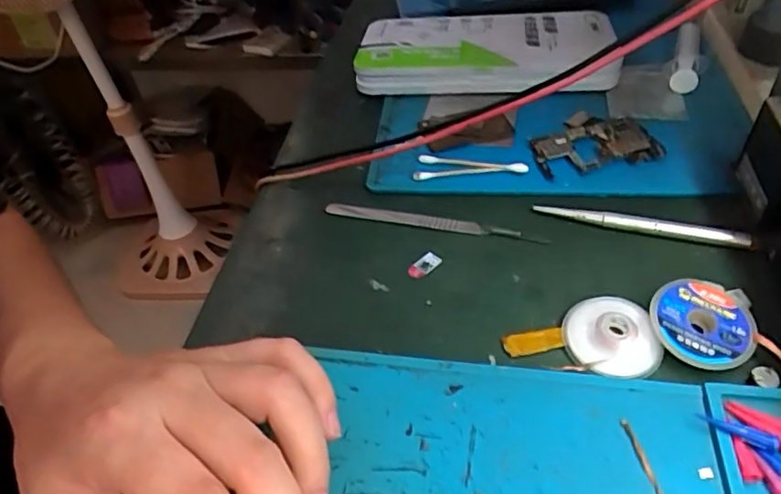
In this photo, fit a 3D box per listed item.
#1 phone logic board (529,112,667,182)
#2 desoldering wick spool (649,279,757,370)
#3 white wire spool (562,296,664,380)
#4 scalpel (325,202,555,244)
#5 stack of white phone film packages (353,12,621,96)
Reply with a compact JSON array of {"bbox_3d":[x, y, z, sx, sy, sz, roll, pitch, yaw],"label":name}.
[{"bbox_3d":[0.129,-0.069,0.372,0.076,0.005,0.054,-14,44,-6],"label":"phone logic board"},{"bbox_3d":[0.144,0.035,0.266,0.046,0.006,0.042,0,59,1],"label":"desoldering wick spool"},{"bbox_3d":[0.103,0.041,0.270,0.038,0.012,0.040,-4,44,4],"label":"white wire spool"},{"bbox_3d":[0.024,-0.014,0.345,0.132,0.006,0.009,9,46,17],"label":"scalpel"},{"bbox_3d":[0.072,-0.156,0.453,0.191,0.027,0.108,4,45,12],"label":"stack of white phone film packages"}]

